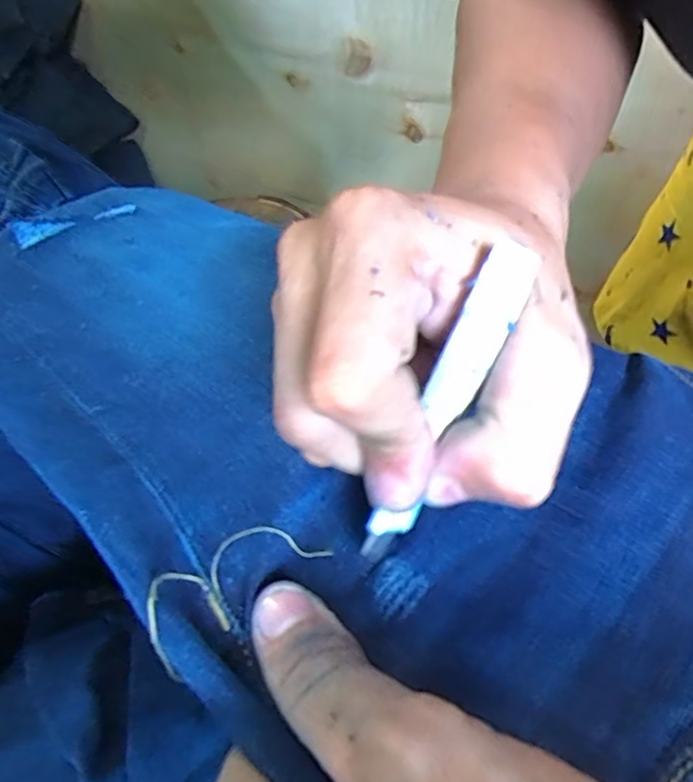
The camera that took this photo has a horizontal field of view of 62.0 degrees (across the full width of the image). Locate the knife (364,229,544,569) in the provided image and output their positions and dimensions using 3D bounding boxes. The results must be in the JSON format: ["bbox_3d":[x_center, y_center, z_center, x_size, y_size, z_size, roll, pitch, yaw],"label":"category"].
[{"bbox_3d":[0.026,0.005,0.155,0.010,0.090,0.010,29,10,26],"label":"knife"}]

